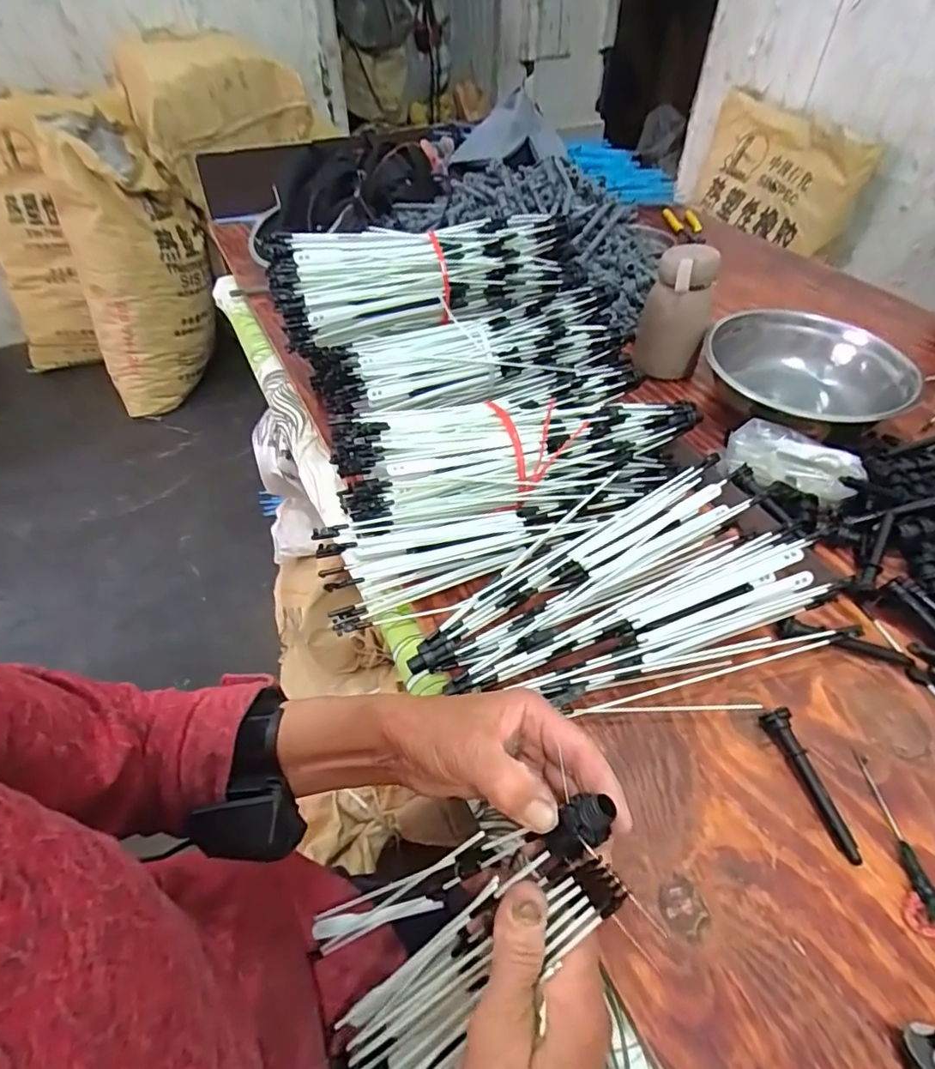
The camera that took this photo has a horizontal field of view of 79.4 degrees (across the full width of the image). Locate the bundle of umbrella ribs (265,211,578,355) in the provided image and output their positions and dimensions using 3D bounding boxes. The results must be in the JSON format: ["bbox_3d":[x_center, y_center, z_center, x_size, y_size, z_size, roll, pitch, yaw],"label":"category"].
[{"bbox_3d":[-0.045,-0.270,0.587,0.306,0.079,0.092,-14,48,-12],"label":"bundle of umbrella ribs"}]

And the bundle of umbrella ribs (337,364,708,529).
[{"bbox_3d":[0.044,-0.079,0.516,0.319,0.063,0.131,-14,48,-13],"label":"bundle of umbrella ribs"}]

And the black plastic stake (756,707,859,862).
[{"bbox_3d":[0.223,0.157,0.361,0.018,0.021,0.090,-12,48,-11],"label":"black plastic stake"}]

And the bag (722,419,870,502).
[{"bbox_3d":[0.313,-0.068,0.549,0.116,0.032,0.064,34,55,28],"label":"bag"}]

